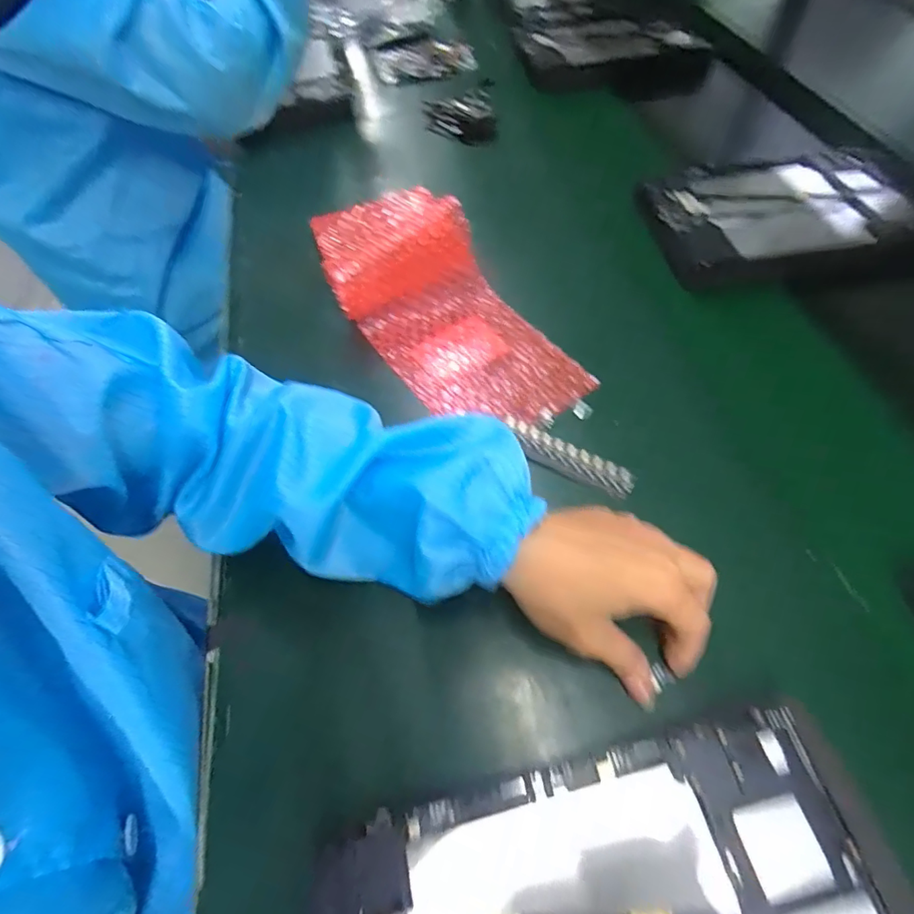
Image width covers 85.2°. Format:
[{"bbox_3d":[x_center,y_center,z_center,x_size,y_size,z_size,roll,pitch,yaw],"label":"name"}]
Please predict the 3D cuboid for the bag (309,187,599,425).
[{"bbox_3d":[-0.005,-0.116,0.402,0.121,0.086,0.219,-33,62,-17],"label":"bag"}]

